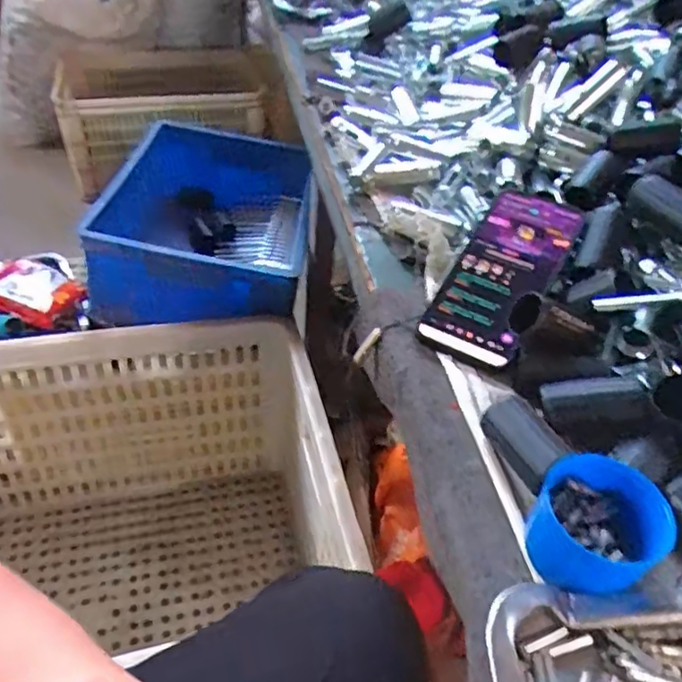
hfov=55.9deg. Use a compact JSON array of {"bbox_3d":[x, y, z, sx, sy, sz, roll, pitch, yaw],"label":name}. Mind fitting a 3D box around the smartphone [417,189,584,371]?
[{"bbox_3d":[0.128,-0.056,0.503,0.072,0.015,0.161,26,68,23],"label":"smartphone"}]

